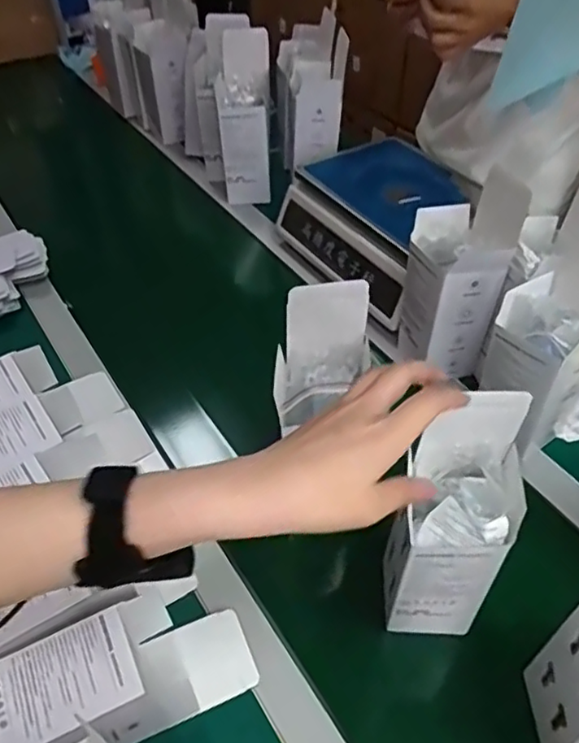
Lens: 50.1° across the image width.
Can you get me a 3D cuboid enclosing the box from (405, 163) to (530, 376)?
[{"bbox_3d":[0.185,-0.102,0.695,0.083,0.226,0.098,-11,49,-11],"label":"box"}]

